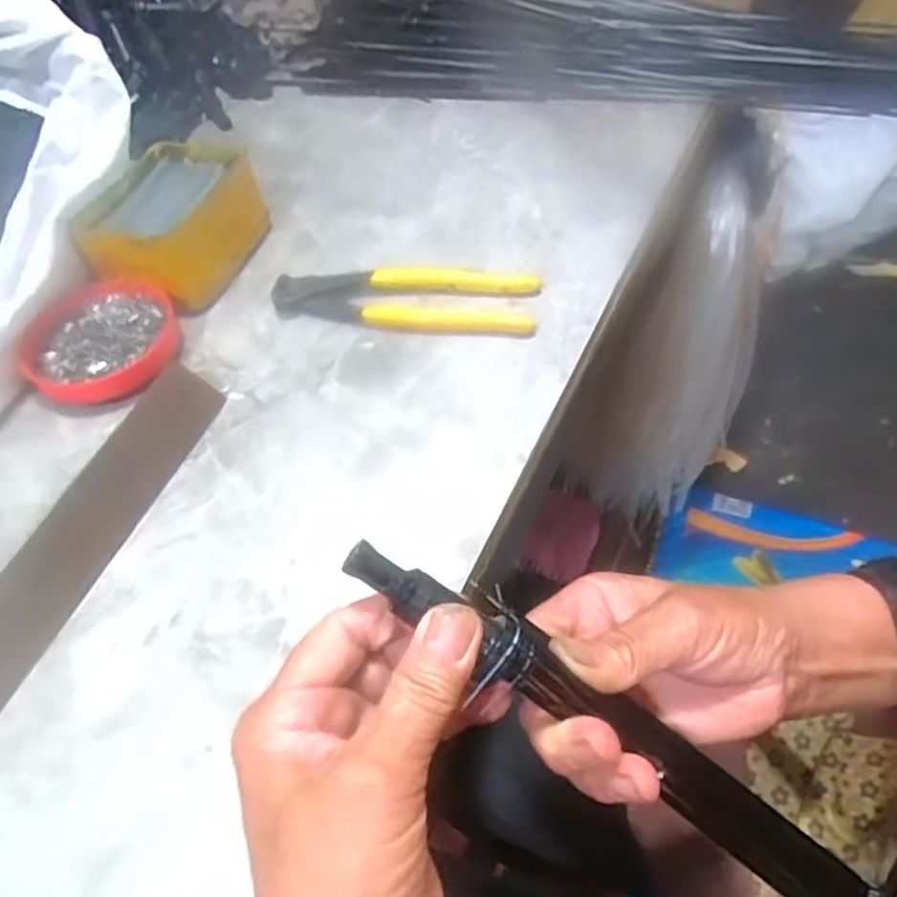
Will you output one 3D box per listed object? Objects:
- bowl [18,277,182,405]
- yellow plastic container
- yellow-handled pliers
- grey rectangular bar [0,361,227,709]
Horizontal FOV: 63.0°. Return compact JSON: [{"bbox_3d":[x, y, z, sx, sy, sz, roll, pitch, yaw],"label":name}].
[{"bbox_3d":[-0.211,-0.065,0.449,0.088,0.026,0.079,-25,53,-14],"label":"bowl"},{"bbox_3d":[-0.184,-0.151,0.493,0.092,0.059,0.124,17,55,19],"label":"yellow plastic container"},{"bbox_3d":[-0.029,-0.094,0.461,0.167,0.014,0.051,4,52,9],"label":"yellow-handled pliers"},{"bbox_3d":[-0.183,0.043,0.359,0.030,0.023,0.218,13,54,16],"label":"grey rectangular bar"}]

